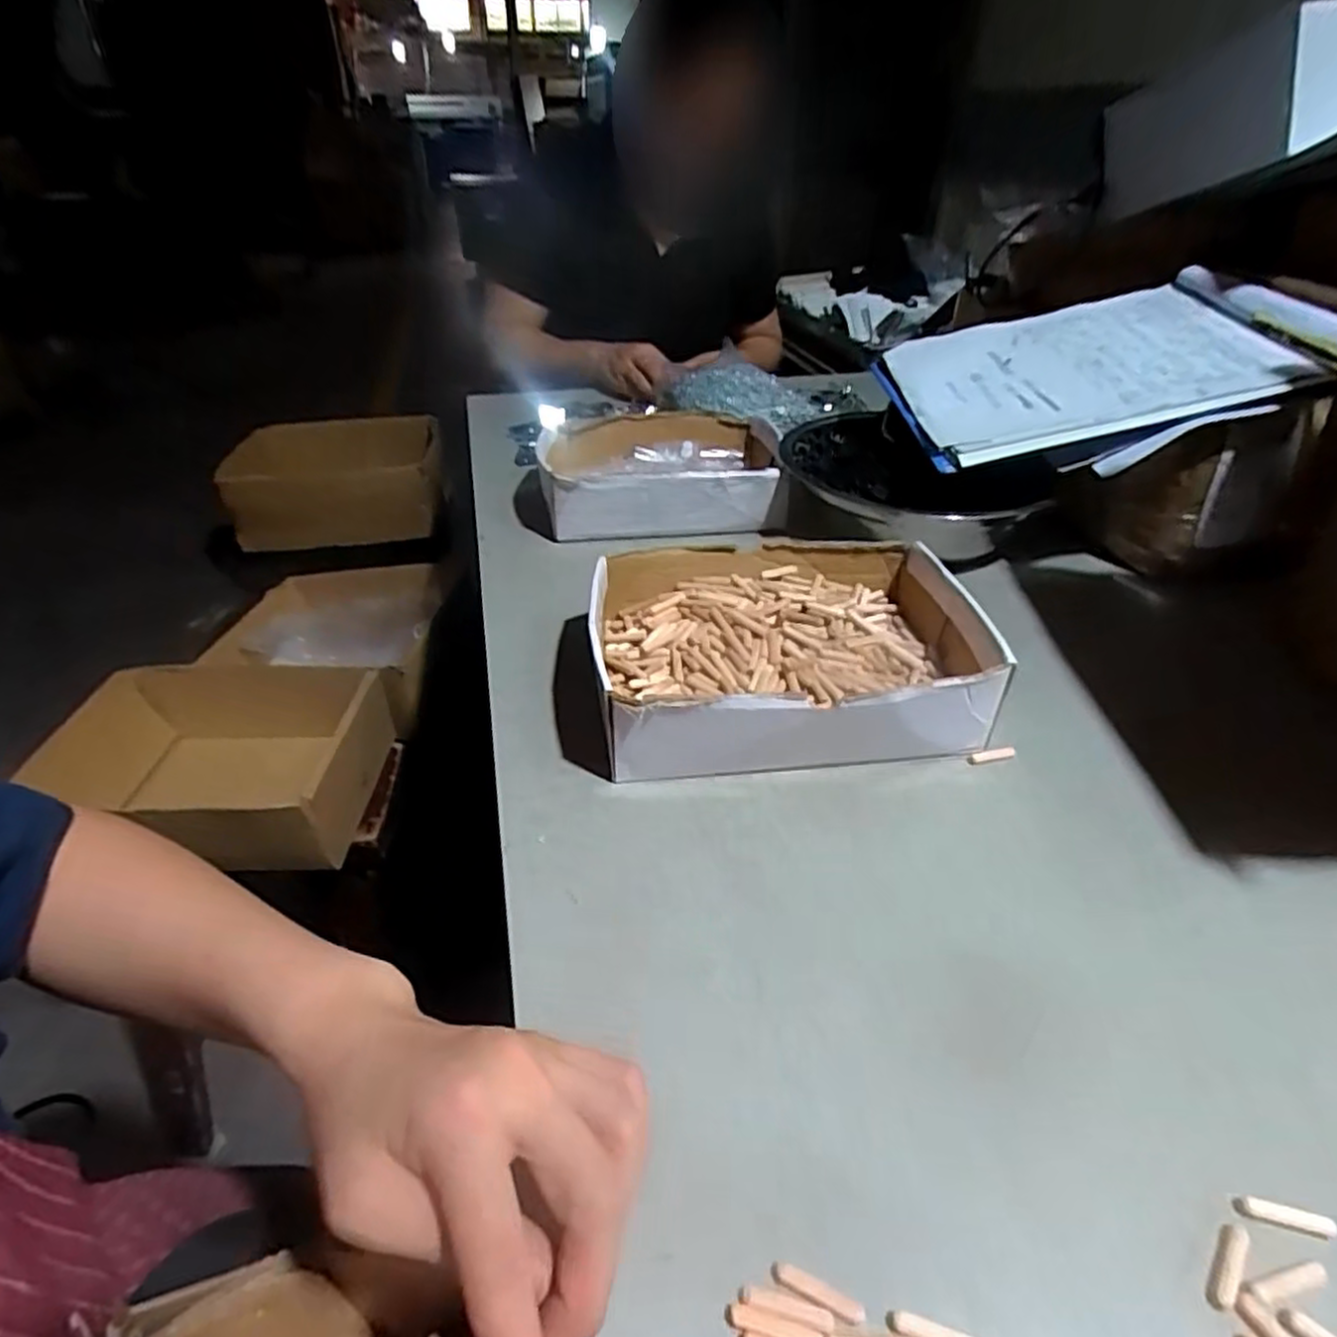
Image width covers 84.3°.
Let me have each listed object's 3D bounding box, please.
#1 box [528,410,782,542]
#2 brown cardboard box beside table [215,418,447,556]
[{"bbox_3d":[-0.010,-0.204,0.775,0.239,0.066,0.203,-1,37,0],"label":"box"},{"bbox_3d":[-0.591,-0.347,1.344,0.349,0.138,0.324,-7,37,-9],"label":"brown cardboard box beside table"}]

